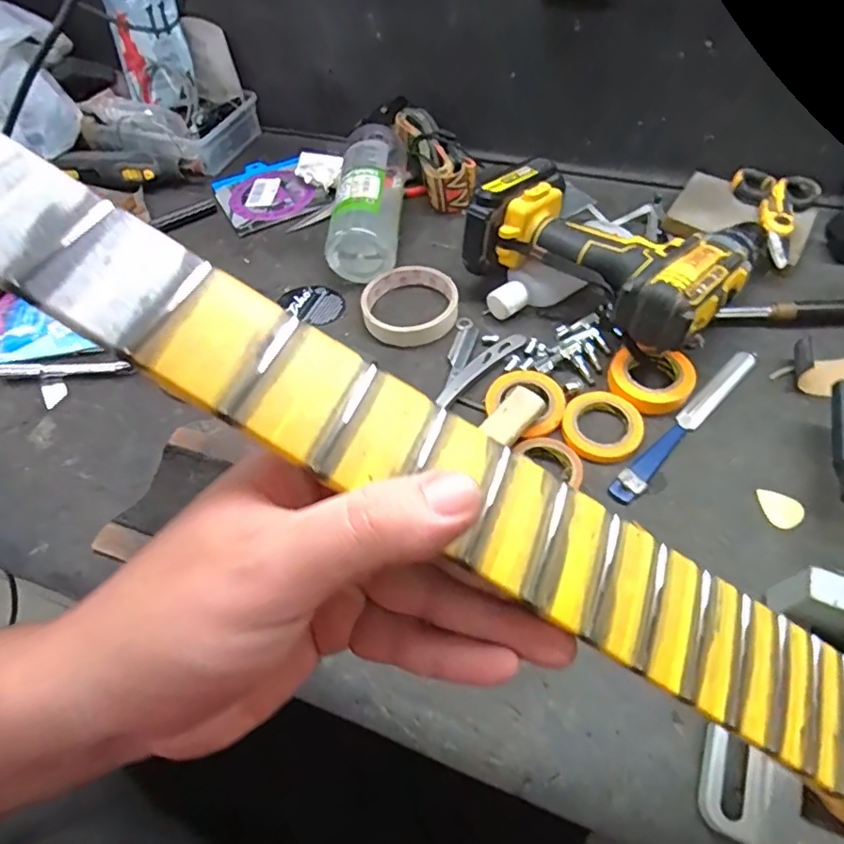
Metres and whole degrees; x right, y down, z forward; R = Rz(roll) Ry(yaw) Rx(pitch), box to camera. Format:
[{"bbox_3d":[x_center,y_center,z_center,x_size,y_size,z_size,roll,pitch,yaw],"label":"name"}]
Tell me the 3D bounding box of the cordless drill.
[{"bbox_3d":[0.164,-0.149,0.479,0.204,0.085,0.173,34,64,26],"label":"cordless drill"}]

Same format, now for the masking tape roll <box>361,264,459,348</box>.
[{"bbox_3d":[-0.011,-0.105,0.507,0.083,0.018,0.087,-3,54,3],"label":"masking tape roll"}]

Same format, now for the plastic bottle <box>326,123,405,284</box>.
[{"bbox_3d":[-0.049,-0.226,0.566,0.066,0.073,0.182,3,55,7],"label":"plastic bottle"}]

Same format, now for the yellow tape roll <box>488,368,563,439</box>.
[{"bbox_3d":[0.082,-0.019,0.435,0.058,0.012,0.061,-3,54,3],"label":"yellow tape roll"}]

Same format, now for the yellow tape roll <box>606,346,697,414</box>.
[{"bbox_3d":[0.176,-0.034,0.436,0.058,0.018,0.059,-3,54,3],"label":"yellow tape roll"}]

